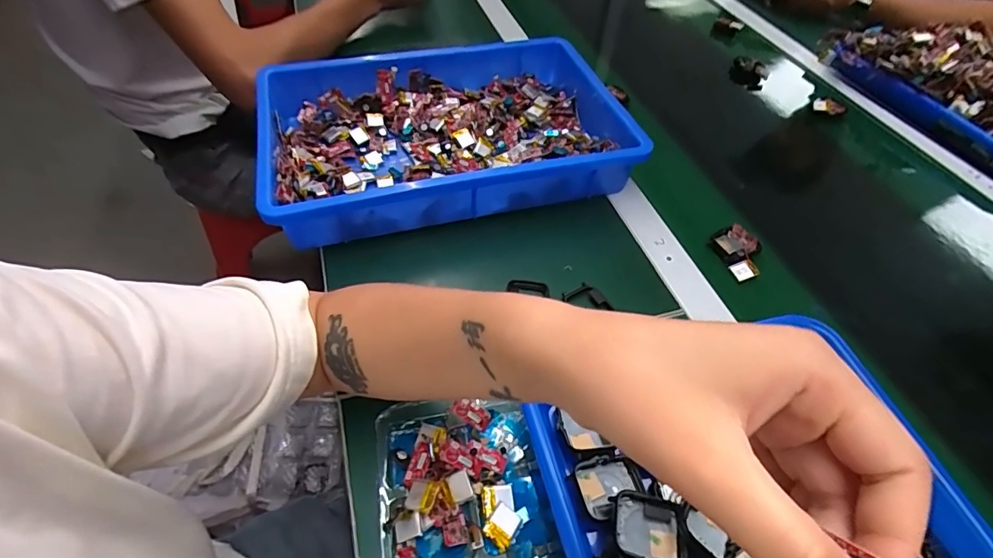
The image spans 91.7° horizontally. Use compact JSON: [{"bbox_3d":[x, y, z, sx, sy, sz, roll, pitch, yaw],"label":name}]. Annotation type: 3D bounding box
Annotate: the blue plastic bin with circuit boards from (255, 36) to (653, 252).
[{"bbox_3d":[-0.044,-0.165,0.514,0.370,0.069,0.263,-11,52,-13],"label":"blue plastic bin with circuit boards"}]

